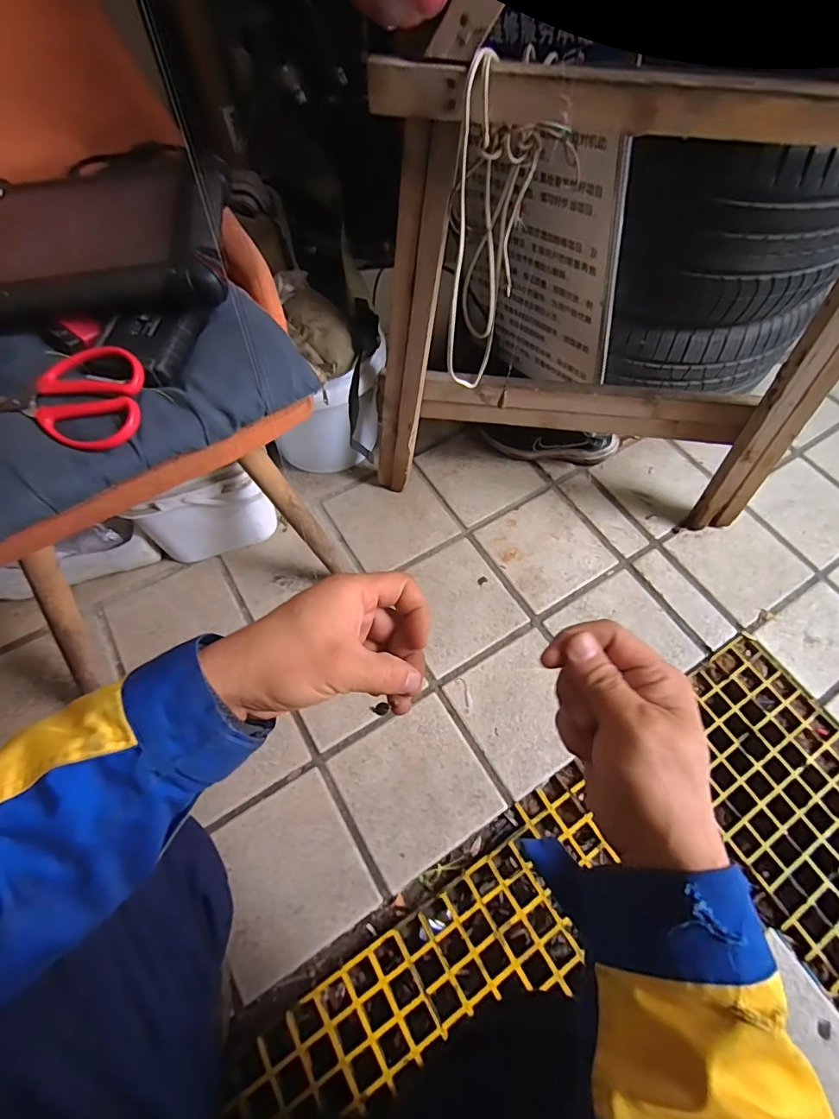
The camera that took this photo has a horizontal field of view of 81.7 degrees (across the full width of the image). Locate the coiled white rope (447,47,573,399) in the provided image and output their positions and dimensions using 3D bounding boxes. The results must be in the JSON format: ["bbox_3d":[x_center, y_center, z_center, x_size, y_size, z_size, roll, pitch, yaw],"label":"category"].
[{"bbox_3d":[0.101,-0.402,0.640,0.106,0.389,0.137,11,61,4],"label":"coiled white rope"}]

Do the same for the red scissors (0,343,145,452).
[{"bbox_3d":[-0.344,-0.135,0.458,0.178,0.025,0.106,-22,75,-4],"label":"red scissors"}]

